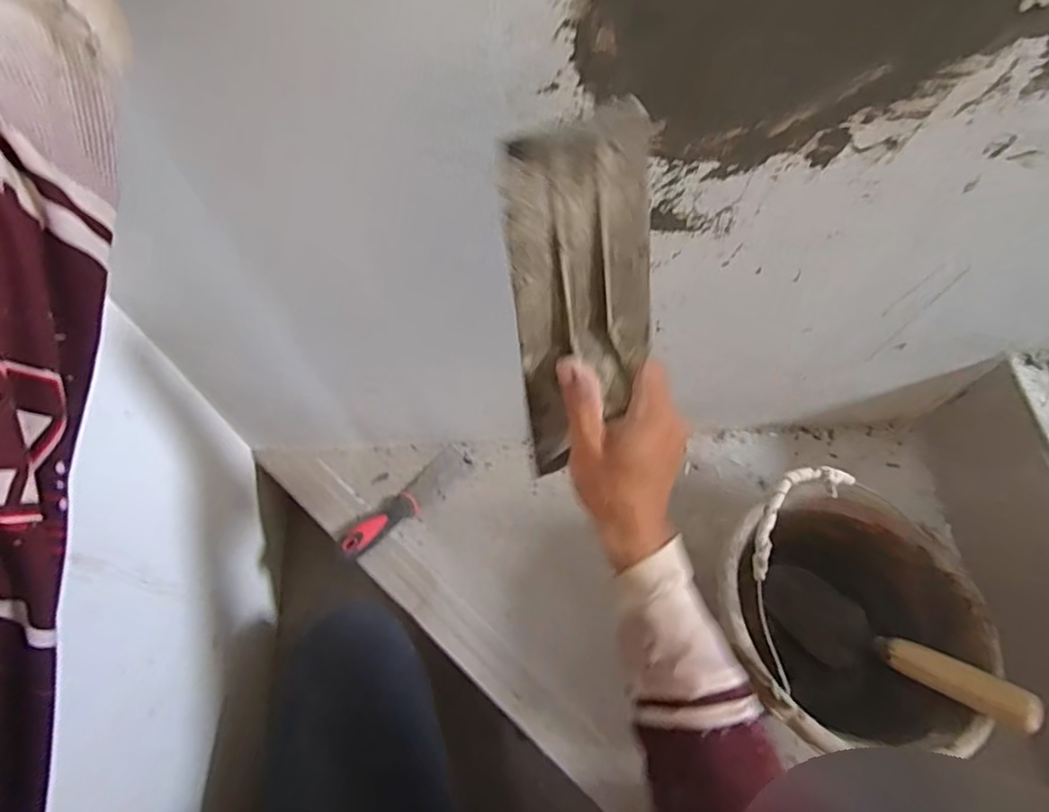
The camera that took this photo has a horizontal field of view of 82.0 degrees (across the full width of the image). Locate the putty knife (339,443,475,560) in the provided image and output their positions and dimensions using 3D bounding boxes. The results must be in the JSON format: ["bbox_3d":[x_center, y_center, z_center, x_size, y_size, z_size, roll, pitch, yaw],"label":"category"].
[{"bbox_3d":[-0.147,0.116,0.758,0.196,0.027,0.047,-40,71,-19],"label":"putty knife"}]

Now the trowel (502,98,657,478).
[{"bbox_3d":[0.044,-0.043,0.408,0.101,0.287,0.052,-9,47,-6],"label":"trowel"}]

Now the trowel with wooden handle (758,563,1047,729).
[{"bbox_3d":[0.353,0.245,0.612,0.071,0.271,0.071,-27,103,-14],"label":"trowel with wooden handle"}]

